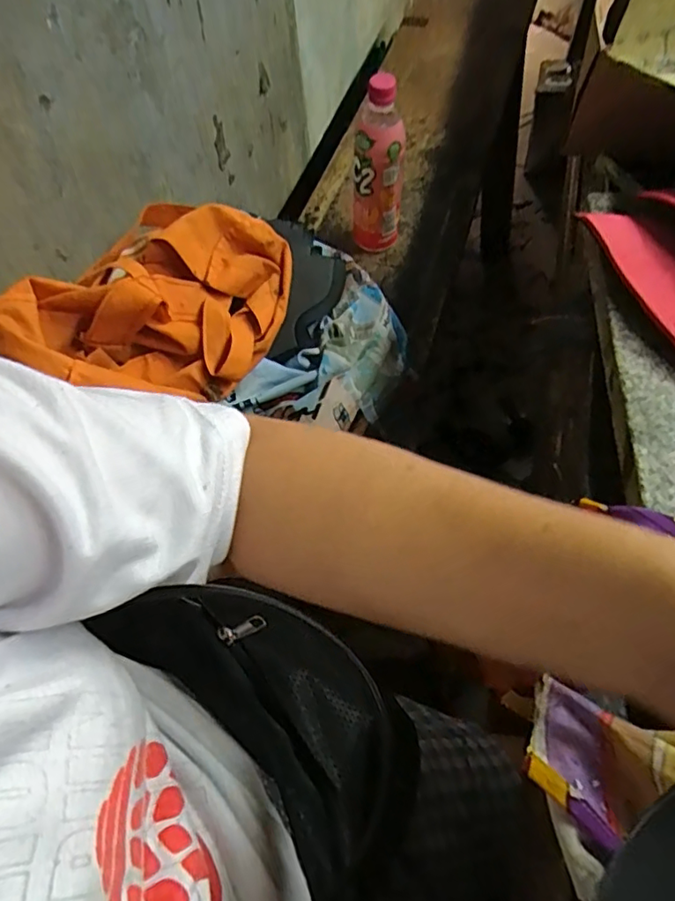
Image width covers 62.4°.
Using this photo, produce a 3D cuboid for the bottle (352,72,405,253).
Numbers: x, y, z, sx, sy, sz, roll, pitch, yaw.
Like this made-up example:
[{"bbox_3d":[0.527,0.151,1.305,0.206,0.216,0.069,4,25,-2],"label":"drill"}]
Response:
[{"bbox_3d":[0.049,-0.349,0.699,0.063,0.206,0.054,-2,60,2],"label":"bottle"}]

